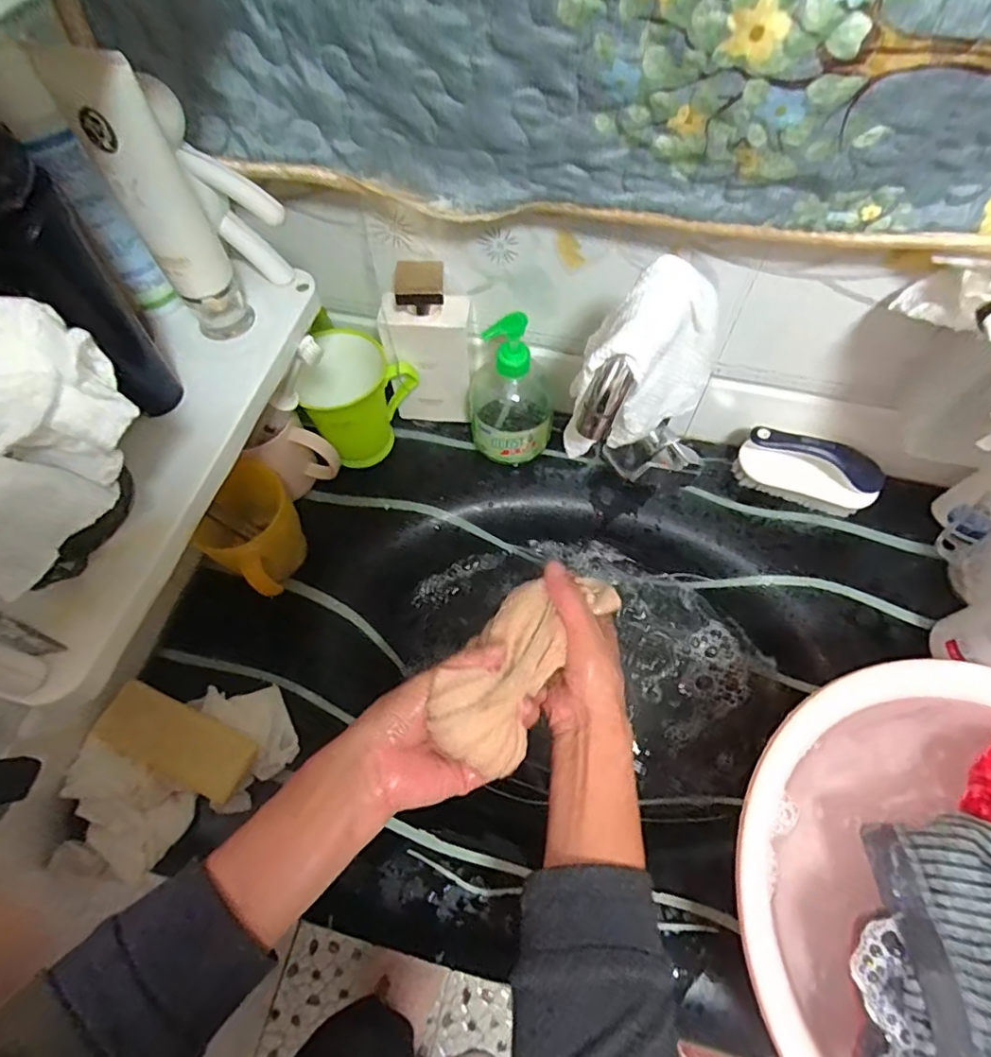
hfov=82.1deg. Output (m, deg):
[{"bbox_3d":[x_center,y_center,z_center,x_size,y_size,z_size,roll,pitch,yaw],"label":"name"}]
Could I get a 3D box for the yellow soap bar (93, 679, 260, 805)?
[{"bbox_3d":[-0.257,0.173,0.461,0.123,0.024,0.051,28,66,1],"label":"yellow soap bar"}]

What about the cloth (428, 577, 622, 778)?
[{"bbox_3d":[0.026,0.089,0.420,0.068,0.041,0.184,30,51,16],"label":"cloth"}]

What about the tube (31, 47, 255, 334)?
[{"bbox_3d":[-0.189,-0.181,0.328,0.040,0.159,0.037,-28,65,-12],"label":"tube"}]

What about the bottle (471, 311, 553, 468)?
[{"bbox_3d":[0.015,-0.129,0.551,0.076,0.172,0.066,0,62,2],"label":"bottle"}]

